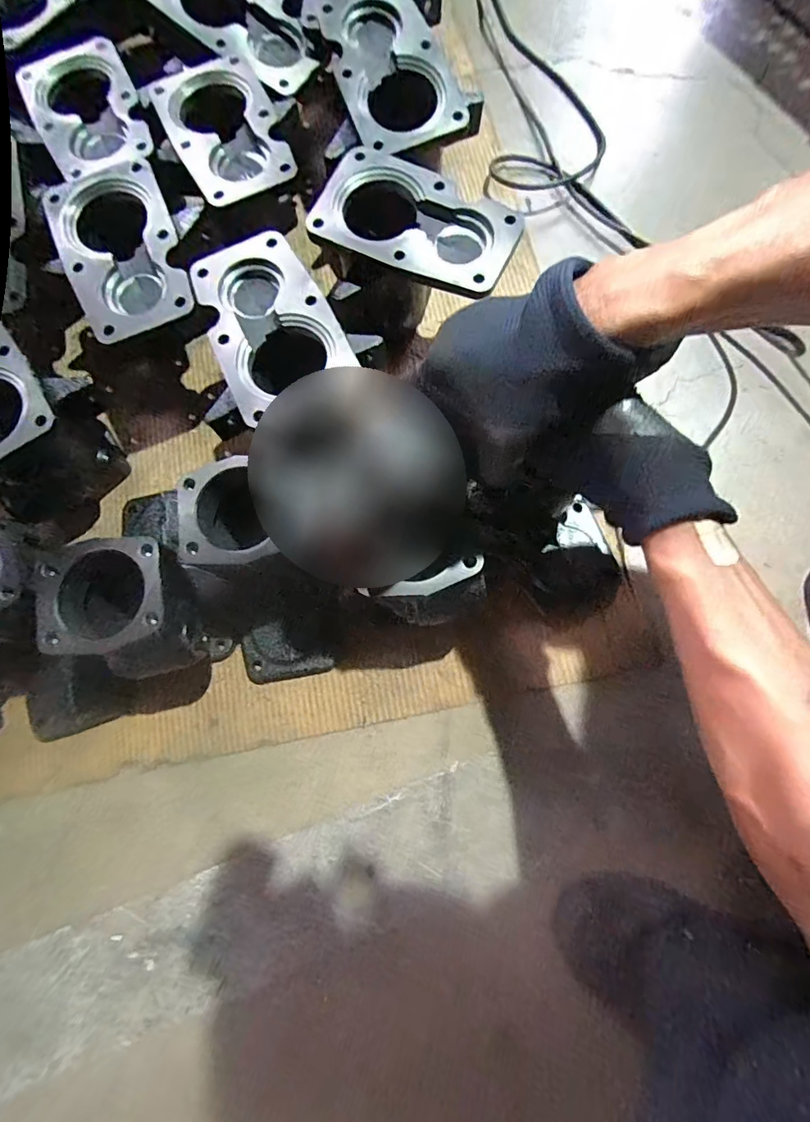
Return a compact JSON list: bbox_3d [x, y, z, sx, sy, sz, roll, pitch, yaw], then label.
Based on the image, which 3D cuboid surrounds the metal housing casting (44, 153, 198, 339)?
[{"bbox_3d":[-0.277,-0.305,0.465,0.106,0.034,0.195,-21,78,-2],"label":"metal housing casting"}]

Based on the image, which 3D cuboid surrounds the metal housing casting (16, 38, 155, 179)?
[{"bbox_3d":[-0.338,-0.479,0.518,0.108,0.031,0.183,-28,78,-4],"label":"metal housing casting"}]

